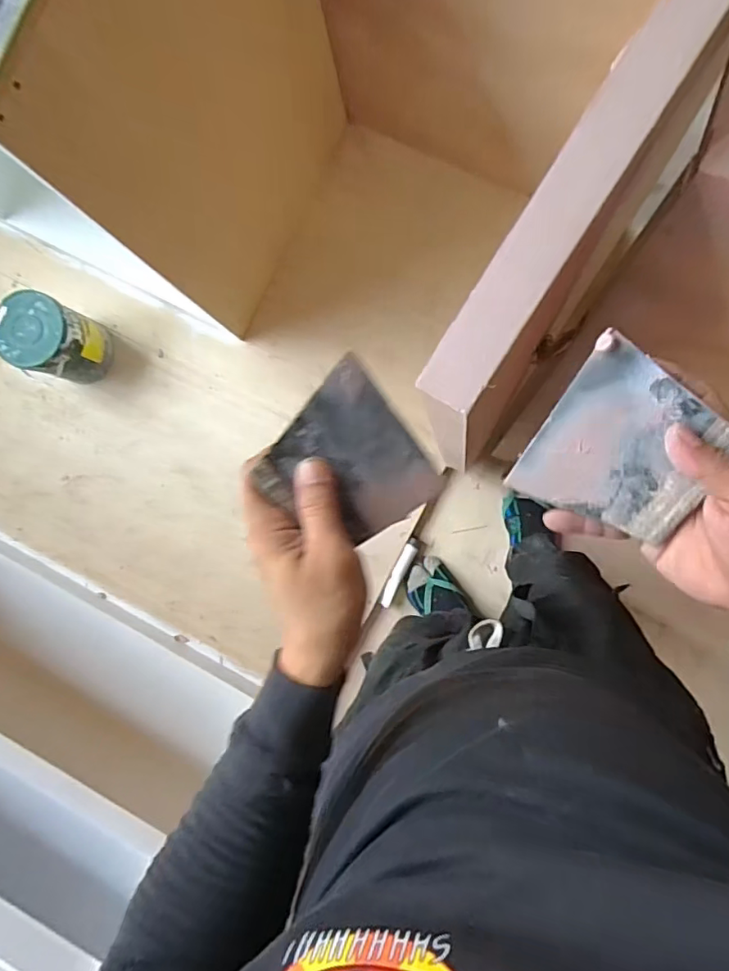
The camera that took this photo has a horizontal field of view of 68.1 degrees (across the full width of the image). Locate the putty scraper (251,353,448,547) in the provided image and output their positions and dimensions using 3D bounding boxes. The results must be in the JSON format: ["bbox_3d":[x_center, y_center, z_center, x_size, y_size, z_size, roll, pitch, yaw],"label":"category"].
[{"bbox_3d":[-0.007,-0.011,0.350,0.097,0.009,0.108,-43,114,-9],"label":"putty scraper"}]

